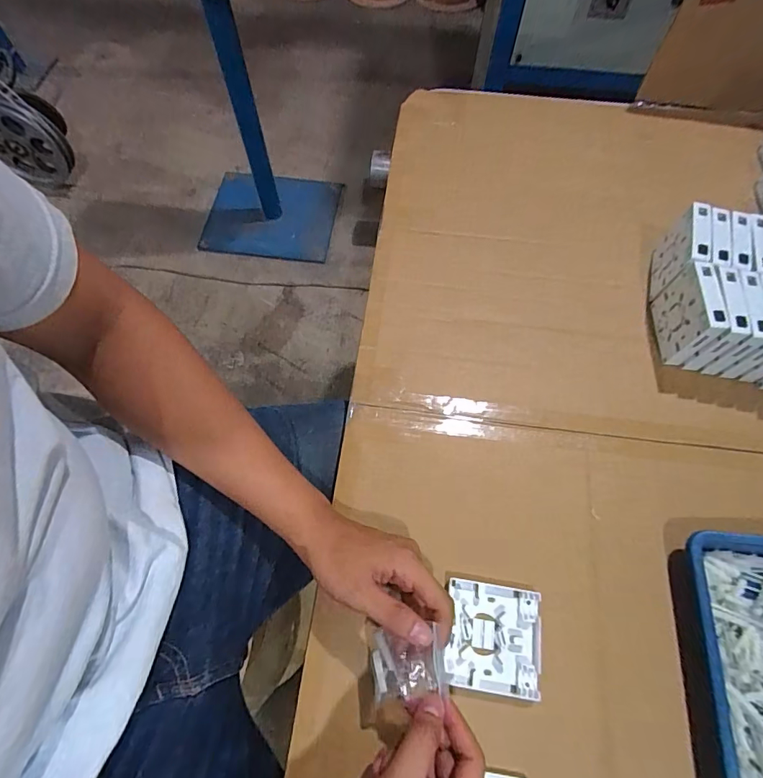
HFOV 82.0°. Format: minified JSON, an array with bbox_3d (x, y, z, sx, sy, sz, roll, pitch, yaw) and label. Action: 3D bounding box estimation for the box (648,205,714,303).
[{"bbox_3d":[0.362,-0.163,0.538,0.023,0.089,0.081,19,67,7],"label":"box"}]

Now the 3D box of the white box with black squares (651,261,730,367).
[{"bbox_3d":[0.350,-0.084,0.505,0.022,0.086,0.089,3,66,1],"label":"white box with black squares"}]

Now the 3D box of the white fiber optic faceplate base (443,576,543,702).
[{"bbox_3d":[0.103,0.227,0.404,0.082,0.013,0.086,8,66,3],"label":"white fiber optic faceplate base"}]

